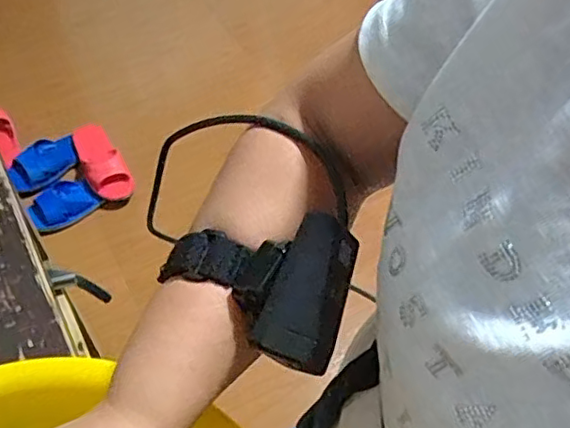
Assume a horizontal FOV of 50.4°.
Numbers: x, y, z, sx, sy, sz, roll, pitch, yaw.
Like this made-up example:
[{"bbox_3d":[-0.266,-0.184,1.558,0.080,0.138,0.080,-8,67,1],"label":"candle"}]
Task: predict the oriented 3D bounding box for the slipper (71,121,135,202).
[{"bbox_3d":[-0.443,-0.130,1.461,0.092,0.066,0.229,-24,59,-19],"label":"slipper"}]

